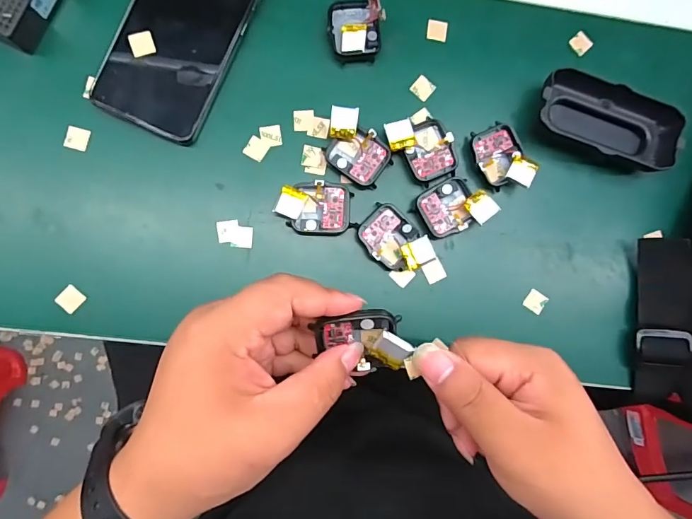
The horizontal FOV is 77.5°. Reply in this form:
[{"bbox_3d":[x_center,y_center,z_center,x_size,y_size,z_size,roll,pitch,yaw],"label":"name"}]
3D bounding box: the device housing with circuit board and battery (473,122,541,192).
[{"bbox_3d":[0.118,-0.077,0.330,0.038,0.016,0.052,-28,90,-7],"label":"device housing with circuit board and battery"}]

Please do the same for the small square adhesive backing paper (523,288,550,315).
[{"bbox_3d":[0.148,0.033,0.335,0.016,0.004,0.016,33,84,-3],"label":"small square adhesive backing paper"}]

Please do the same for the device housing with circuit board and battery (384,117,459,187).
[{"bbox_3d":[0.058,-0.083,0.325,0.049,0.013,0.048,-15,88,-7],"label":"device housing with circuit board and battery"}]

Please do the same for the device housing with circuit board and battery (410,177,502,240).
[{"bbox_3d":[0.080,-0.039,0.324,0.053,0.015,0.040,-28,90,-7],"label":"device housing with circuit board and battery"}]

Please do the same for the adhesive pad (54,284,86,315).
[{"bbox_3d":[-0.196,0.028,0.306,0.016,0.004,0.015,43,84,-2],"label":"adhesive pad"}]

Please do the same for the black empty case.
[{"bbox_3d":[0.204,-0.110,0.336,0.105,0.025,0.058,18,85,-5],"label":"black empty case"}]

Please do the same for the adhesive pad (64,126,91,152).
[{"bbox_3d":[-0.195,-0.088,0.313,0.015,0.004,0.017,9,86,-5],"label":"adhesive pad"}]

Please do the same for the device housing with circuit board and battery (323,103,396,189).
[{"bbox_3d":[0.006,-0.082,0.318,0.055,0.020,0.038,44,84,-2],"label":"device housing with circuit board and battery"}]

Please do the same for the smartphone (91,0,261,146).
[{"bbox_3d":[-0.116,-0.170,0.311,0.077,0.011,0.160,24,90,-3],"label":"smartphone"}]

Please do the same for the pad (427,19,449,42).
[{"bbox_3d":[0.072,-0.181,0.340,0.016,0.004,0.016,7,86,-5],"label":"pad"}]

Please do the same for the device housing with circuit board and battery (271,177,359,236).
[{"bbox_3d":[-0.022,-0.038,0.318,0.056,0.015,0.039,1,87,-6],"label":"device housing with circuit board and battery"}]

